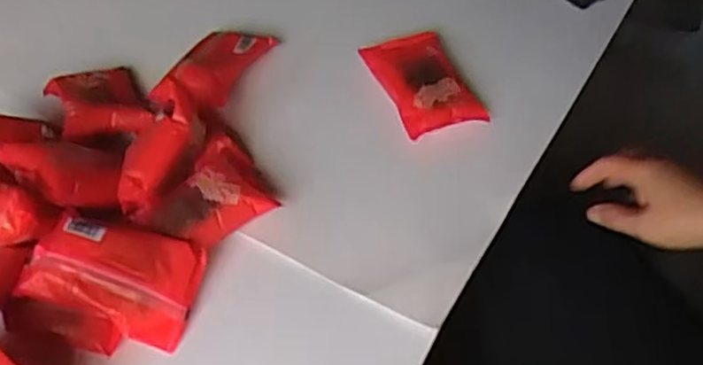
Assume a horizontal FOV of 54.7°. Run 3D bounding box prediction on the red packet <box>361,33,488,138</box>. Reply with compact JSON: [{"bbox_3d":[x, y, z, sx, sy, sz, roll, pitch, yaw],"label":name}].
[{"bbox_3d":[0.074,-0.108,0.721,0.085,0.022,0.133,-19,52,-12],"label":"red packet"}]

